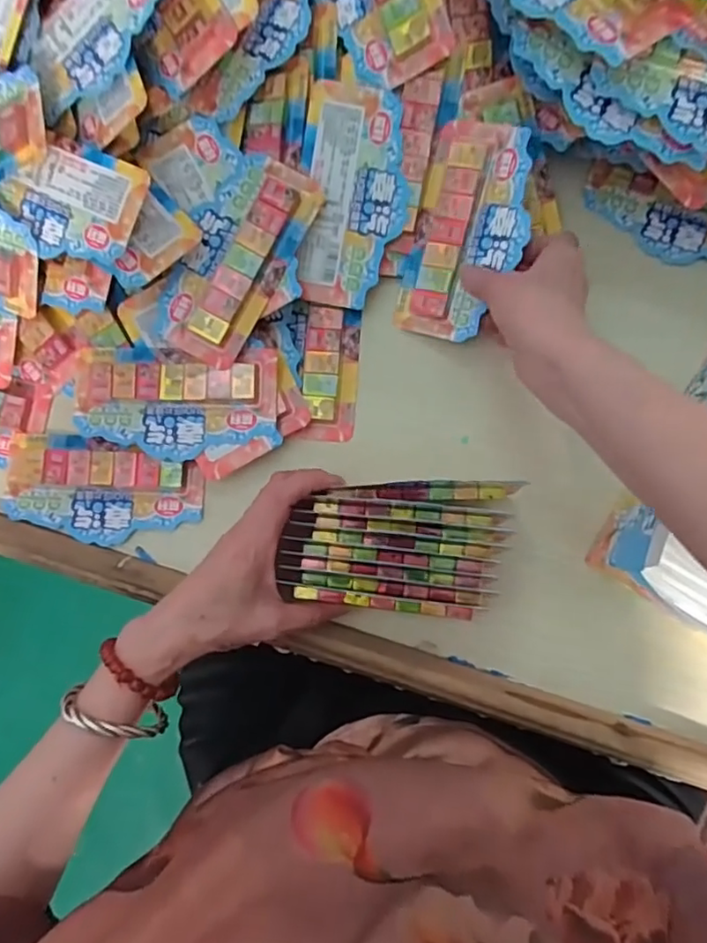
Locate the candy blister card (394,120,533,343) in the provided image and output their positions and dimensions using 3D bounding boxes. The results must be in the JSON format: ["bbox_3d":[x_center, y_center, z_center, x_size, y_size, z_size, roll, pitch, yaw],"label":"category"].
[{"bbox_3d":[0.080,-0.167,0.418,0.076,0.012,0.145,18,102,17],"label":"candy blister card"}]

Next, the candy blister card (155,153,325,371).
[{"bbox_3d":[-0.084,-0.149,0.414,0.068,0.020,0.146,29,95,0],"label":"candy blister card"}]

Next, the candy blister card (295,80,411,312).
[{"bbox_3d":[0.001,-0.193,0.422,0.074,0.020,0.144,4,94,2],"label":"candy blister card"}]

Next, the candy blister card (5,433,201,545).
[{"bbox_3d":[-0.183,0.016,0.438,0.142,0.014,0.068,11,94,2],"label":"candy blister card"}]

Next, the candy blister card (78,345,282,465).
[{"bbox_3d":[-0.126,-0.048,0.426,0.142,0.014,0.076,3,94,2],"label":"candy blister card"}]

